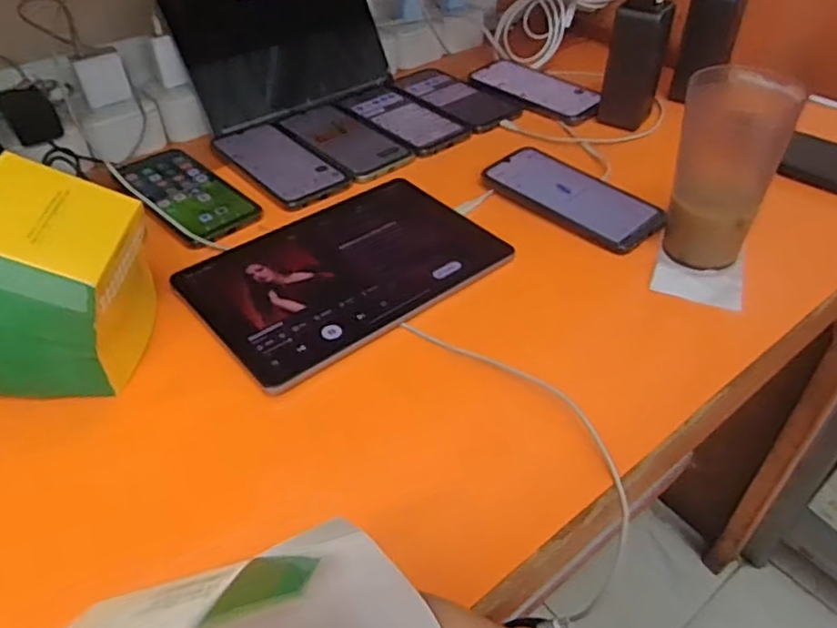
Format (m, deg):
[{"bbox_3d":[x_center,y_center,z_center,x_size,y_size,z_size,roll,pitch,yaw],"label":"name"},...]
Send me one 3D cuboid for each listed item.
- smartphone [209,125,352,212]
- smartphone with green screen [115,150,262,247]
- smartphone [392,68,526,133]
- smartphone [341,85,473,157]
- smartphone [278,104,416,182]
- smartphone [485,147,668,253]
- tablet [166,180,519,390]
[{"bbox_3d":[-0.149,-0.164,0.681,0.085,0.004,0.163,-28,49,-26],"label":"smartphone"},{"bbox_3d":[-0.234,-0.122,0.634,0.171,0.007,0.085,33,53,32],"label":"smartphone with green screen"},{"bbox_3d":[0.043,-0.269,0.797,0.081,0.010,0.175,-30,49,-27],"label":"smartphone"},{"bbox_3d":[-0.019,-0.235,0.758,0.079,0.004,0.167,-30,49,-27],"label":"smartphone"},{"bbox_3d":[-0.085,-0.194,0.721,0.082,0.013,0.176,-30,49,-27],"label":"smartphone"},{"bbox_3d":[0.147,-0.116,0.617,0.083,0.012,0.170,-31,50,-28],"label":"smartphone"},{"bbox_3d":[-0.061,-0.040,0.548,0.243,0.014,0.161,-29,49,-26],"label":"tablet"}]

